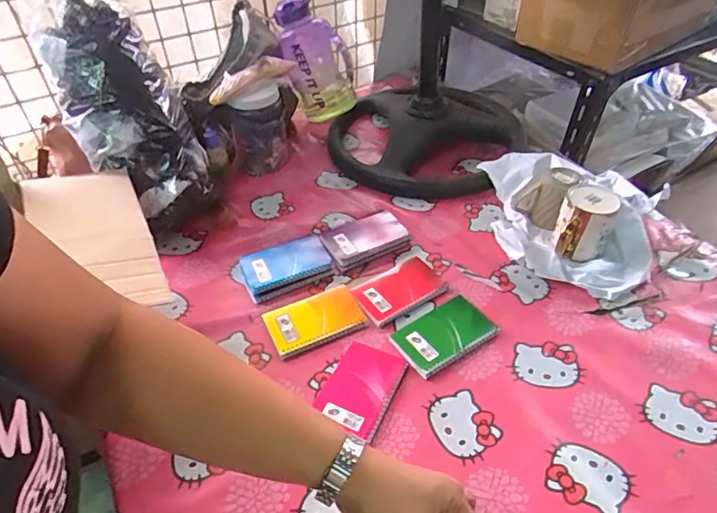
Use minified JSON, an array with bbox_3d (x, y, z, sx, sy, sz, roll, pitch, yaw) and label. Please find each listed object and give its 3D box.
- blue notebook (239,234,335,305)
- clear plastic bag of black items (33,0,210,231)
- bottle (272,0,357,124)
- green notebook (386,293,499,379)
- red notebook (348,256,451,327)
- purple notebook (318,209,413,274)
[{"bbox_3d":[-0.117,0.014,0.786,0.133,0.018,0.096,-21,47,-19],"label":"blue notebook"},{"bbox_3d":[-0.365,-0.227,0.791,0.163,0.352,0.076,-34,18,-29],"label":"clear plastic bag of black items"},{"bbox_3d":[-0.097,-0.429,1.061,0.092,0.279,0.152,12,41,46],"label":"bottle"},{"bbox_3d":[0.116,0.103,0.686,0.133,0.012,0.086,-25,48,-22],"label":"green notebook"},{"bbox_3d":[0.061,0.048,0.750,0.134,0.007,0.087,-24,48,-21],"label":"red notebook"},{"bbox_3d":[0.009,-0.029,0.825,0.135,0.017,0.091,-20,46,-18],"label":"purple notebook"}]

